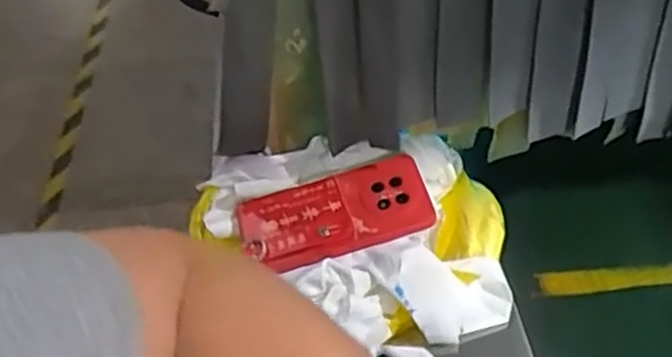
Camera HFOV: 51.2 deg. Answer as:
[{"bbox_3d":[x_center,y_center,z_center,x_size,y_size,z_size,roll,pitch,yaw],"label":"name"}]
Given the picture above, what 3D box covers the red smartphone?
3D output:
[{"bbox_3d":[-0.001,0.031,0.617,0.164,0.014,0.082,-20,52,-7],"label":"red smartphone"}]

